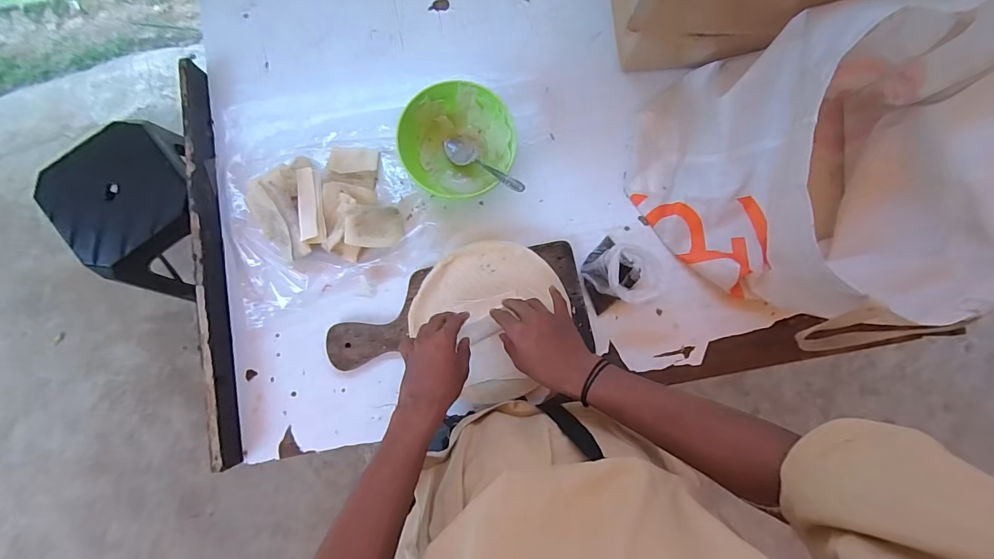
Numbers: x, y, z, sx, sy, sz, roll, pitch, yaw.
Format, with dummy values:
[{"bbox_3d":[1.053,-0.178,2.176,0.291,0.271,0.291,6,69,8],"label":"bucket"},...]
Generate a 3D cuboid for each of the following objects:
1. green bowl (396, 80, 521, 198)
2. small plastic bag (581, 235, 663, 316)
[{"bbox_3d":[-0.048,-0.176,0.579,0.139,0.075,0.145,37,85,2],"label":"green bowl"},{"bbox_3d":[0.161,-0.010,0.570,0.083,0.075,0.089,-21,85,-4],"label":"small plastic bag"}]

